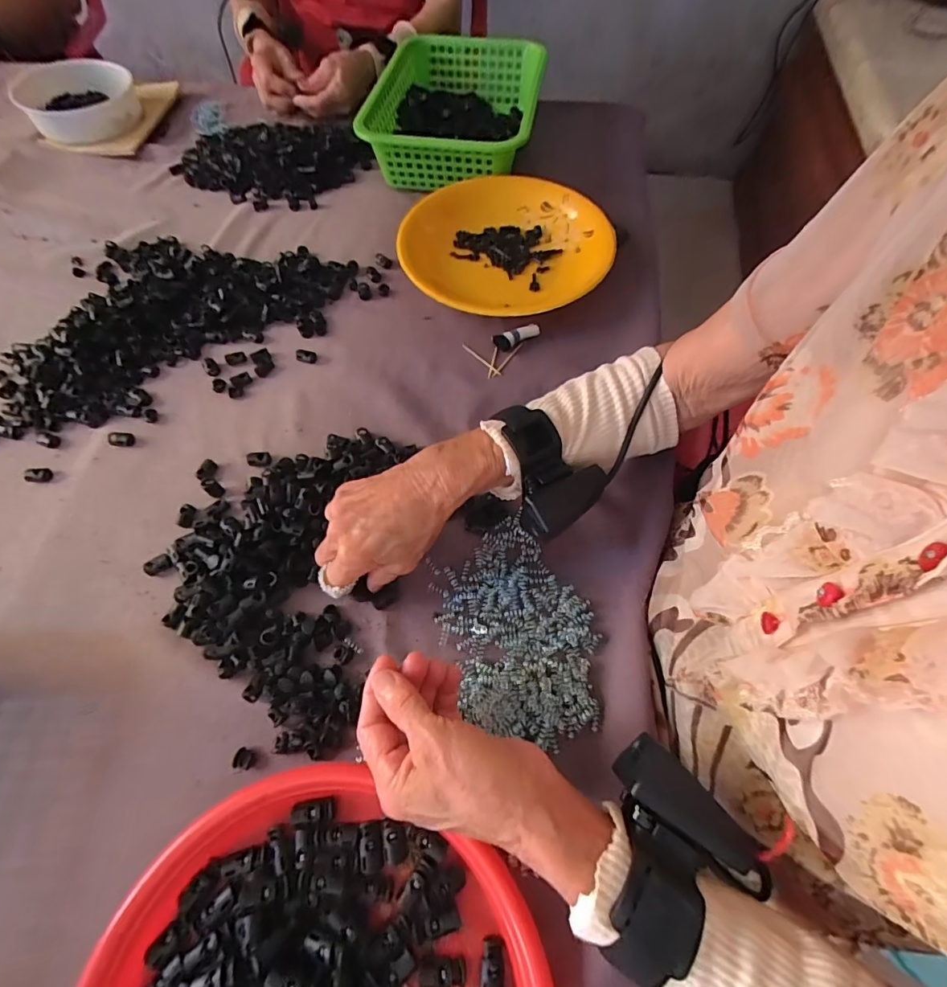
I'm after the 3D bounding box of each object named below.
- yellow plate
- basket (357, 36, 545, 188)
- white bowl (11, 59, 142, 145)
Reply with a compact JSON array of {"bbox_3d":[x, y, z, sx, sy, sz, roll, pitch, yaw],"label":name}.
[{"bbox_3d":[0.040,-0.285,0.541,0.226,0.045,0.233,0,62,0],"label":"yellow plate"},{"bbox_3d":[-0.024,-0.533,0.645,0.204,0.076,0.298,10,63,5],"label":"basket"},{"bbox_3d":[-0.604,-0.605,0.703,0.154,0.053,0.161,0,62,0],"label":"white bowl"}]

